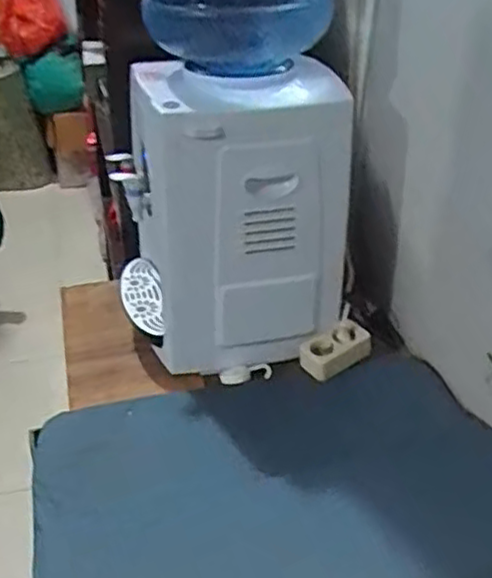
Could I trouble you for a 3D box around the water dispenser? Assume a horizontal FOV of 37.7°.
[{"bbox_3d":[-0.041,-0.128,1.147,0.293,0.423,0.298,-12,32,-19],"label":"water dispenser"}]

